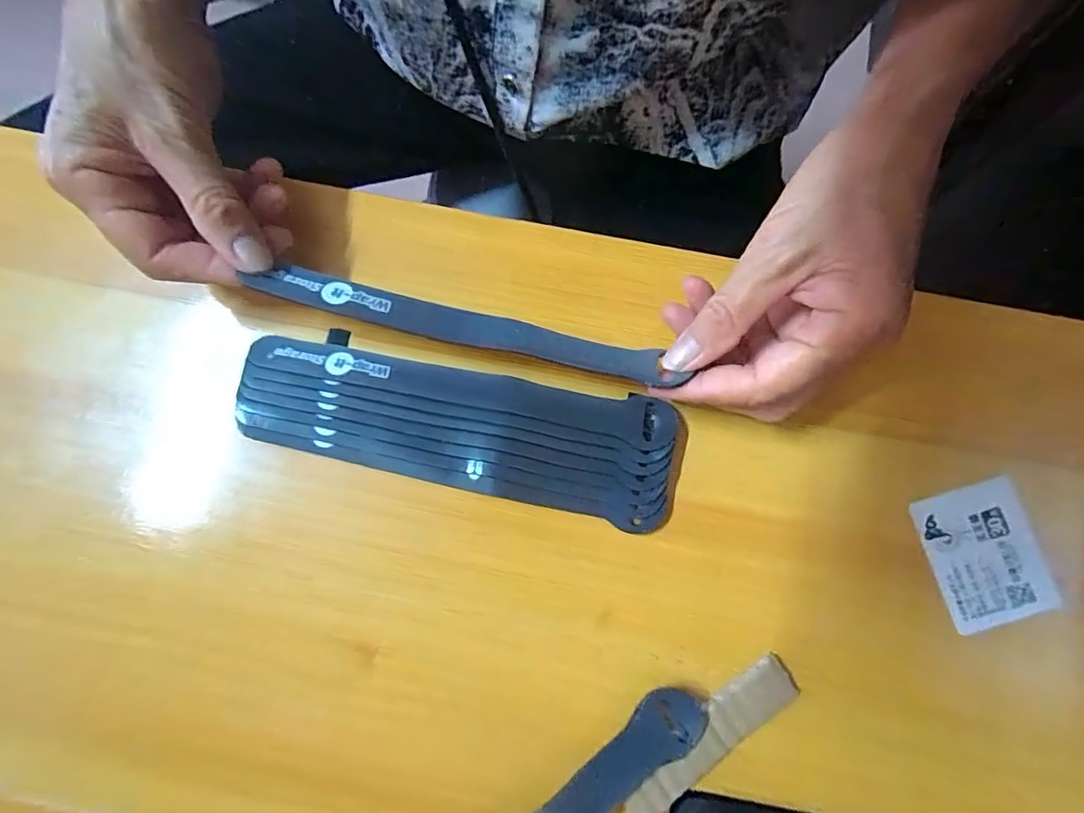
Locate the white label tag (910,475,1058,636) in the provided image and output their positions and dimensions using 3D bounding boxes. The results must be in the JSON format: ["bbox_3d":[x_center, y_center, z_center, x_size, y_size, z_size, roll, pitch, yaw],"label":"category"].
[{"bbox_3d":[0.199,0.066,0.242,0.048,0.005,0.059,-15,78,-2],"label":"white label tag"}]

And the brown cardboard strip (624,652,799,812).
[{"bbox_3d":[0.070,0.139,0.224,0.086,0.004,0.020,-38,80,-7],"label":"brown cardboard strip"}]

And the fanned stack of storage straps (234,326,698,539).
[{"bbox_3d":[-0.038,0.008,0.251,0.204,0.014,0.057,13,79,3],"label":"fanned stack of storage straps"}]

